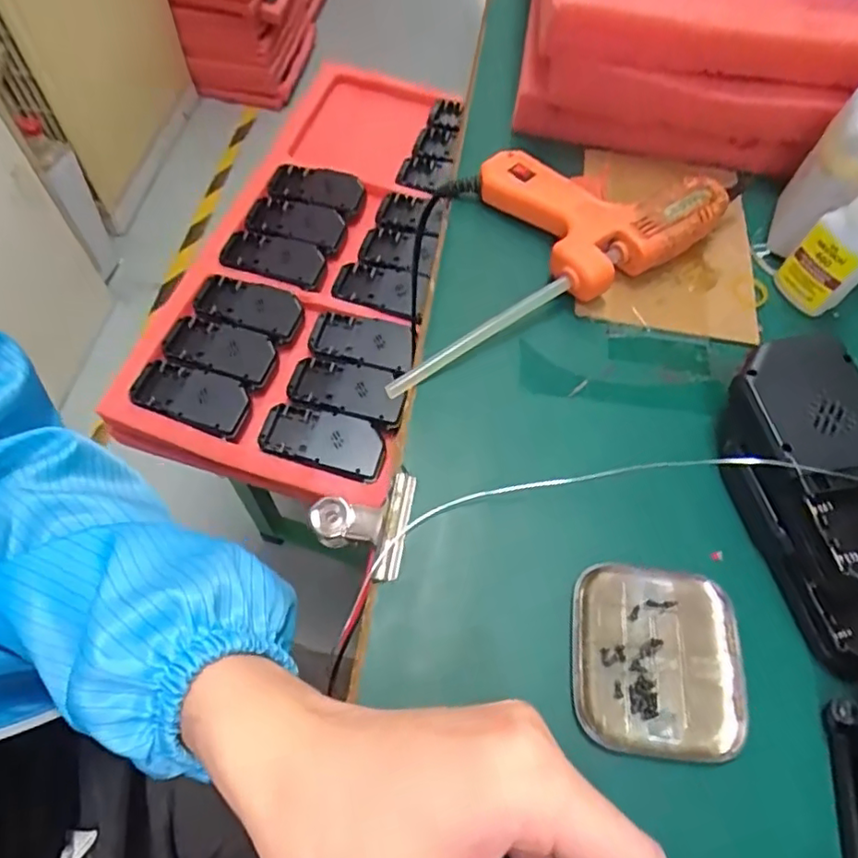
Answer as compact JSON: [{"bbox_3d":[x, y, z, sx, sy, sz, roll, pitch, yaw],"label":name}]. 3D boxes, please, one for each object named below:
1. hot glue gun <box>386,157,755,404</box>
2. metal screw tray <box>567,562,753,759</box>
[{"bbox_3d":[0.059,-0.117,0.345,0.229,0.032,0.112,-24,66,-15],"label":"hot glue gun"},{"bbox_3d":[0.095,0.095,0.250,0.070,0.011,0.071,7,62,0],"label":"metal screw tray"}]

